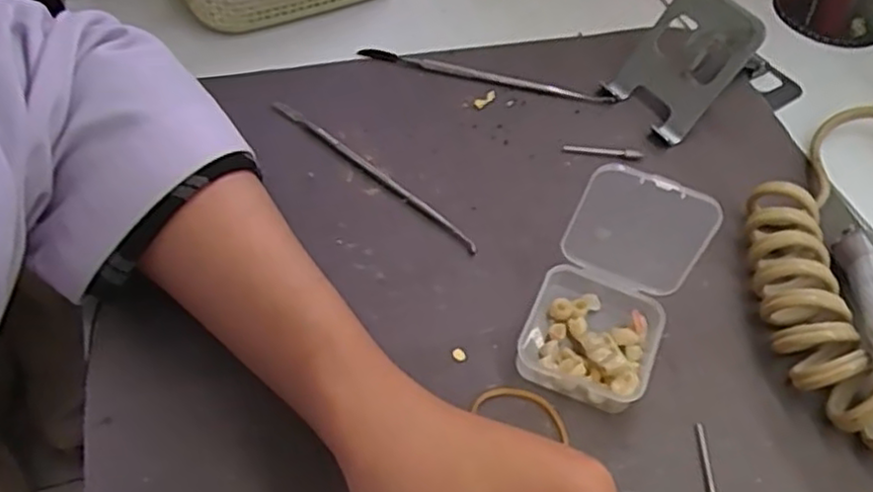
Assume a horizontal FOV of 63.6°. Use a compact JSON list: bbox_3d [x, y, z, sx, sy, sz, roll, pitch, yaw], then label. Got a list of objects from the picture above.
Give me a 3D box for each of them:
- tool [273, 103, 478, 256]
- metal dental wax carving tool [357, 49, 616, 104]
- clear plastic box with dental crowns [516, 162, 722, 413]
[{"bbox_3d":[-0.034,-0.040,0.375,0.146,0.006,0.008,36,58,22],"label":"tool"},{"bbox_3d":[0.031,-0.106,0.434,0.156,0.006,0.013,12,52,5],"label":"metal dental wax carving tool"},{"bbox_3d":[0.075,0.017,0.298,0.059,0.072,0.077,20,53,11],"label":"clear plastic box with dental crowns"}]

